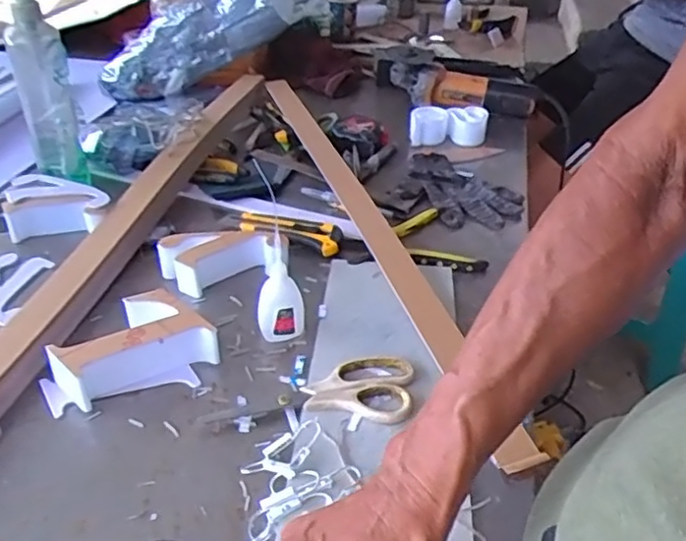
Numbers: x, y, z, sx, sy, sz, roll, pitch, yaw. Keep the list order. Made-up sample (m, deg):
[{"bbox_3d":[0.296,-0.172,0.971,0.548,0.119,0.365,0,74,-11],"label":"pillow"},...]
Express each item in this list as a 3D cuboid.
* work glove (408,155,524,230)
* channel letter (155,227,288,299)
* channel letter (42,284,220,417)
[{"bbox_3d":[0.170,-0.116,0.918,0.125,0.021,0.194,-10,37,-17],"label":"work glove"},{"bbox_3d":[-0.134,-0.014,0.730,0.132,0.042,0.063,-12,37,-20],"label":"channel letter"},{"bbox_3d":[-0.198,0.070,0.600,0.150,0.049,0.091,-16,39,-25],"label":"channel letter"}]

